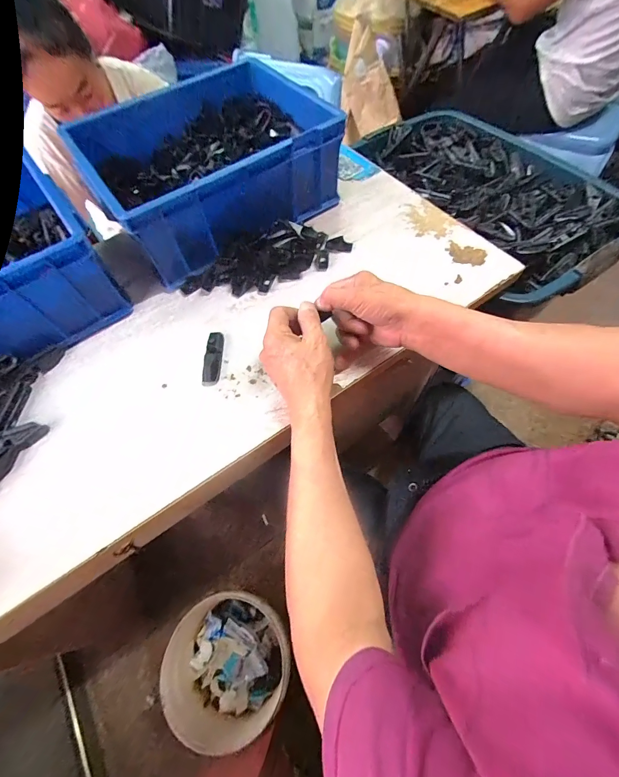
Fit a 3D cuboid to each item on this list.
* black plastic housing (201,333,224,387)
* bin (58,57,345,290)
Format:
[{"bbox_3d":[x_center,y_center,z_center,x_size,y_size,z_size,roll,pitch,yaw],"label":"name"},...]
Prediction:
[{"bbox_3d":[-0.122,-0.040,0.430,0.019,0.022,0.074,4,64,4],"label":"black plastic housing"},{"bbox_3d":[-0.153,-0.349,0.527,0.339,0.124,0.283,-35,67,-15],"label":"bin"}]

